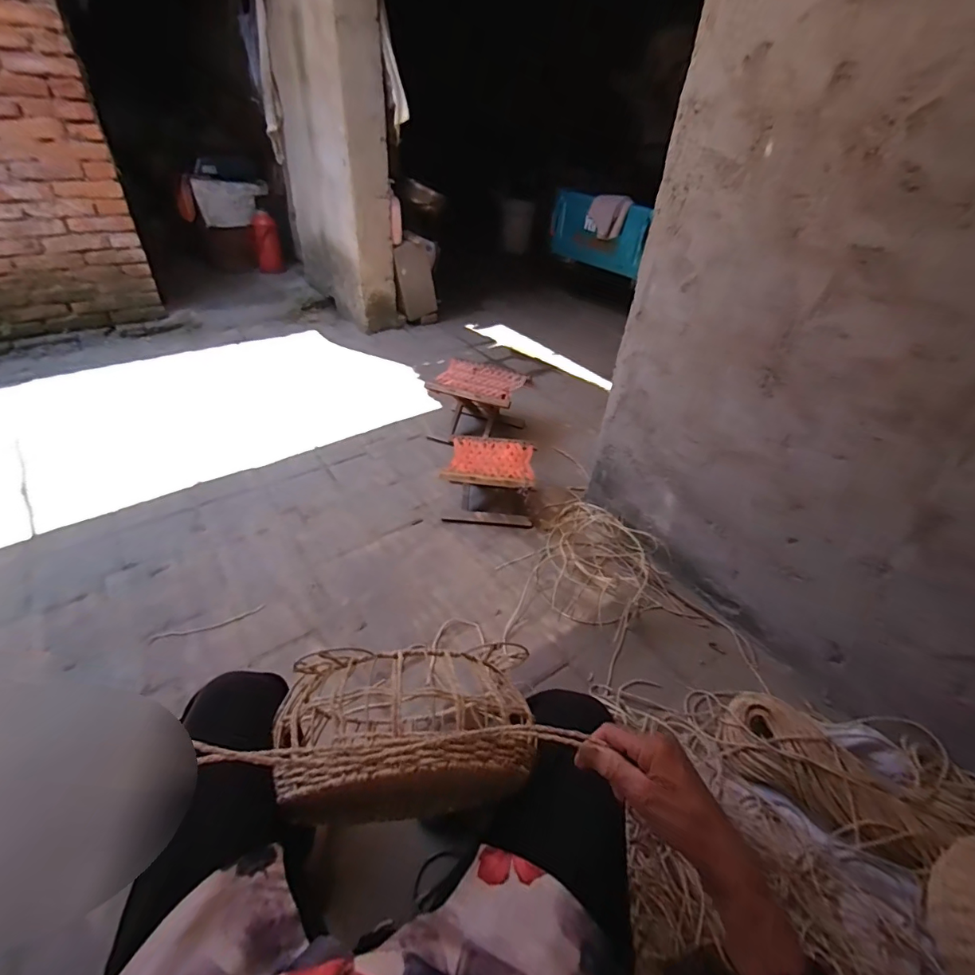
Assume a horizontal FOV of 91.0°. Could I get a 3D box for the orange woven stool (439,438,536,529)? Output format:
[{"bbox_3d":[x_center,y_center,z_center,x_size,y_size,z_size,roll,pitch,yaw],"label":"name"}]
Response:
[{"bbox_3d":[0.012,-0.021,1.549,0.274,0.184,0.235,7,38,5],"label":"orange woven stool"}]

